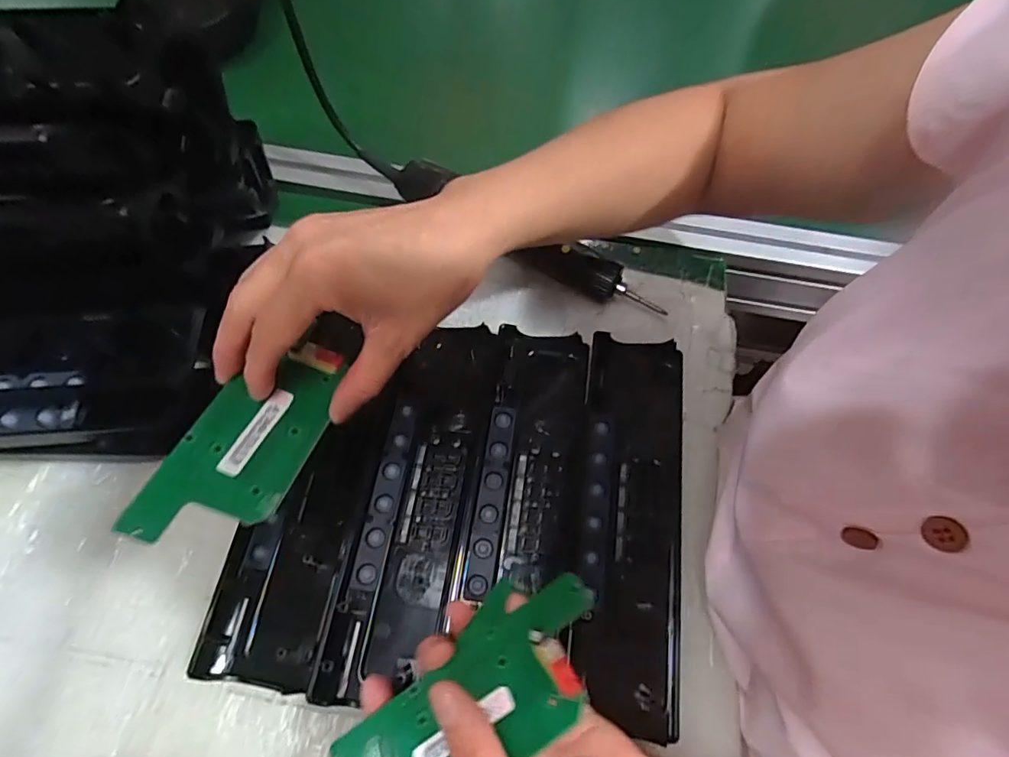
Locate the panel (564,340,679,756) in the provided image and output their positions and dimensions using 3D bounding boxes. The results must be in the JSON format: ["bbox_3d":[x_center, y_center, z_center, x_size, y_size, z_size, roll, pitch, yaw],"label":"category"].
[{"bbox_3d":[0.082,0.085,0.348,0.069,0.013,0.243,8,65,3],"label":"panel"}]

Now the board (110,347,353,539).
[{"bbox_3d":[-0.120,0.028,0.254,0.053,0.005,0.114,24,55,-4],"label":"board"}]

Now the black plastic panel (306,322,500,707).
[{"bbox_3d":[-0.055,0.073,0.344,0.075,0.014,0.239,7,65,2],"label":"black plastic panel"}]

